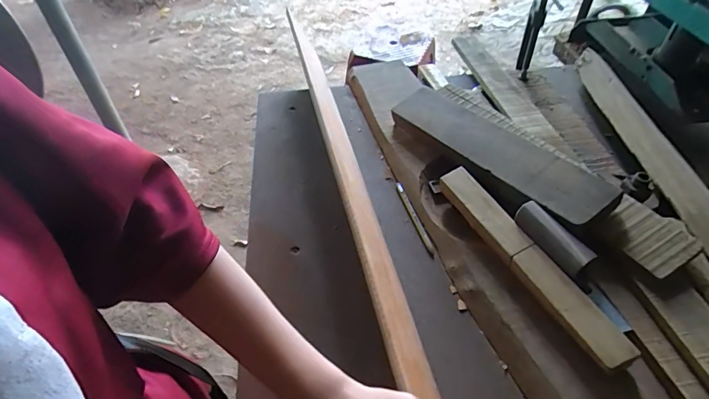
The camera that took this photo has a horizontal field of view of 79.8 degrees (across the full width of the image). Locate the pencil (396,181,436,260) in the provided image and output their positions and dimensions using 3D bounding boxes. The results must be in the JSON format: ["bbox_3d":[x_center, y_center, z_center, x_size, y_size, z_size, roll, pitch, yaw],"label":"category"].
[{"bbox_3d":[0.089,0.027,0.631,0.009,0.007,0.145,-12,48,-9],"label":"pencil"}]

